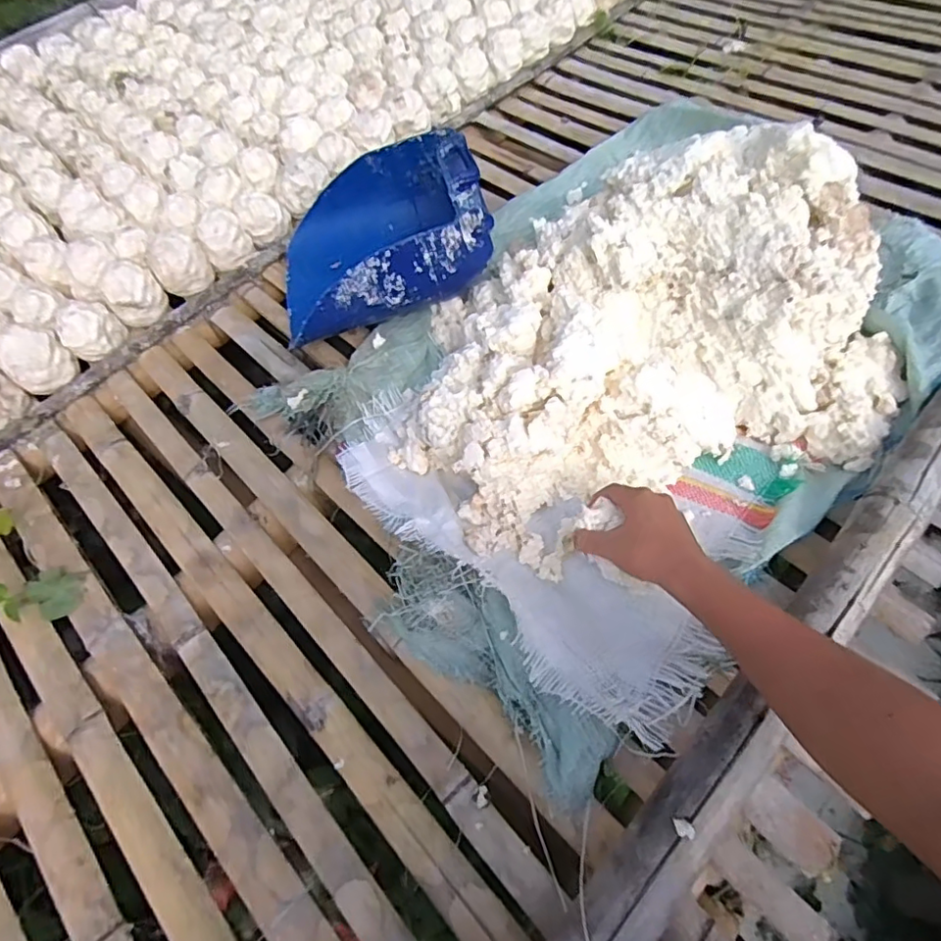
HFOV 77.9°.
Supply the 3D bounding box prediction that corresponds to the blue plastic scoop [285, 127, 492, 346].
[{"bbox_3d":[-0.137,-0.345,0.864,0.307,0.168,0.286,-14,62,-4],"label":"blue plastic scoop"}]

